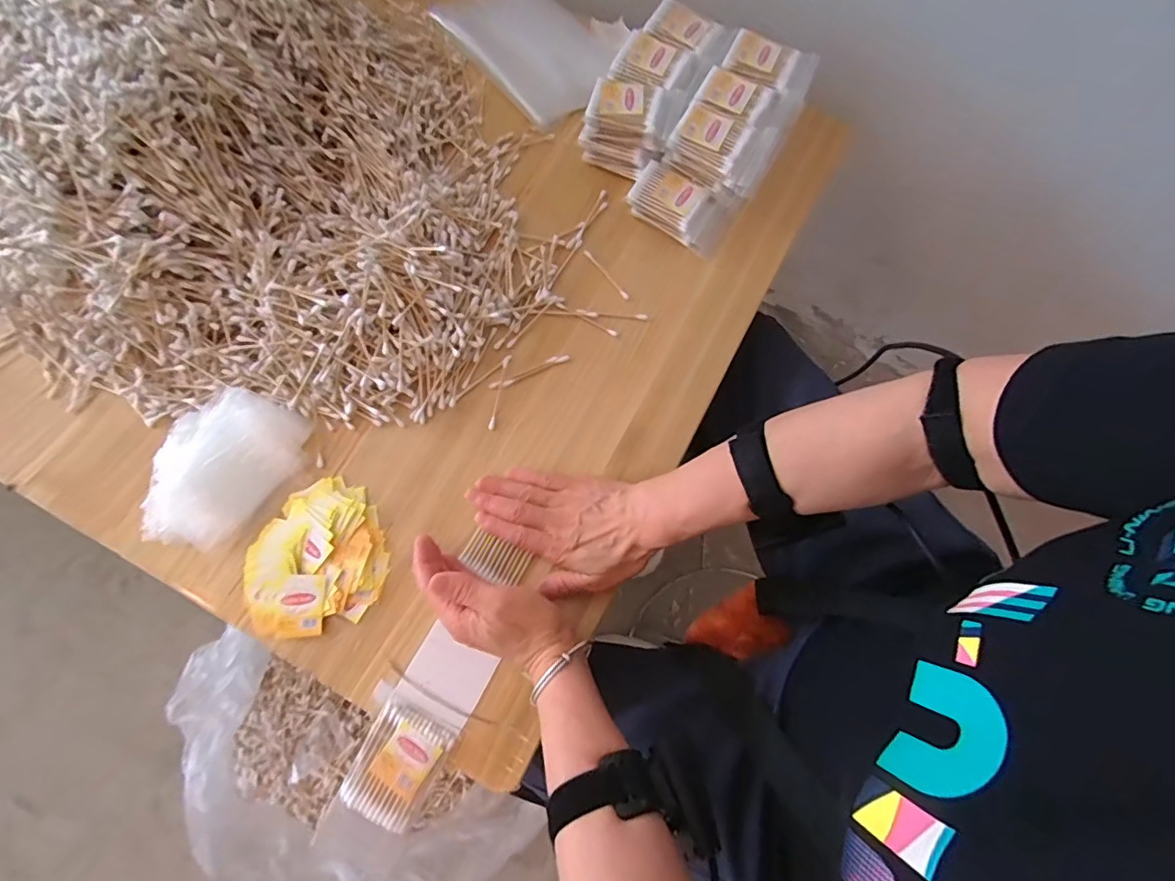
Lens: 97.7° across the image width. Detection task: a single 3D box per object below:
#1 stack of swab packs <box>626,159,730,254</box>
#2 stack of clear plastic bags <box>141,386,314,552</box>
[{"bbox_3d":[0.094,-0.243,0.535,0.098,0.042,0.058,34,75,9],"label":"stack of swab packs"},{"bbox_3d":[-0.333,0.019,0.458,0.112,0.028,0.150,37,75,10],"label":"stack of clear plastic bags"}]

